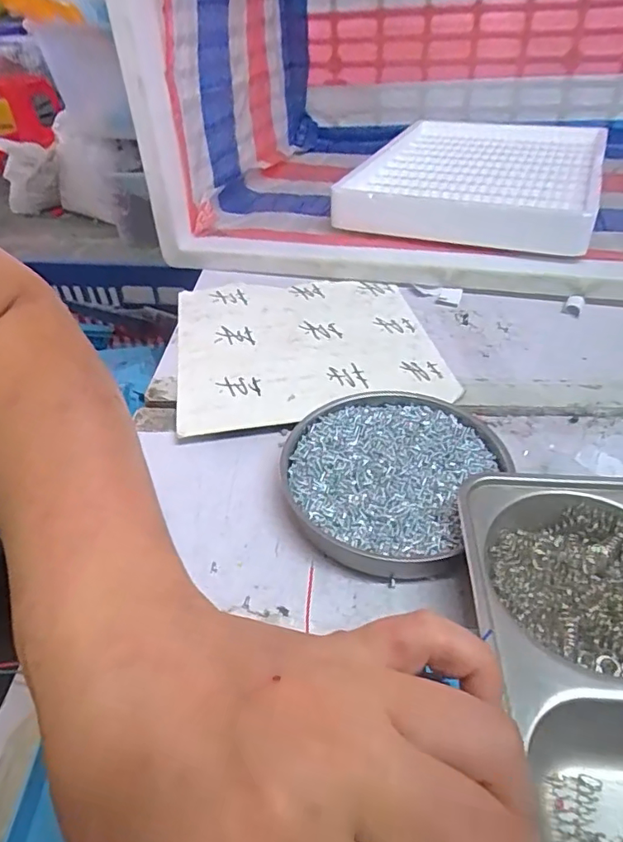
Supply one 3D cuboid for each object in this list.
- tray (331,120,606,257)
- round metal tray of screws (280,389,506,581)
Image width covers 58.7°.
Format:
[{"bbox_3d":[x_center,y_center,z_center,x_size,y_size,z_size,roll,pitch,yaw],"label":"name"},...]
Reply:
[{"bbox_3d":[0.198,-0.293,0.646,0.252,0.035,0.350,15,44,19],"label":"tray"},{"bbox_3d":[0.044,0.032,0.343,0.122,0.019,0.133,-1,41,1],"label":"round metal tray of screws"}]

